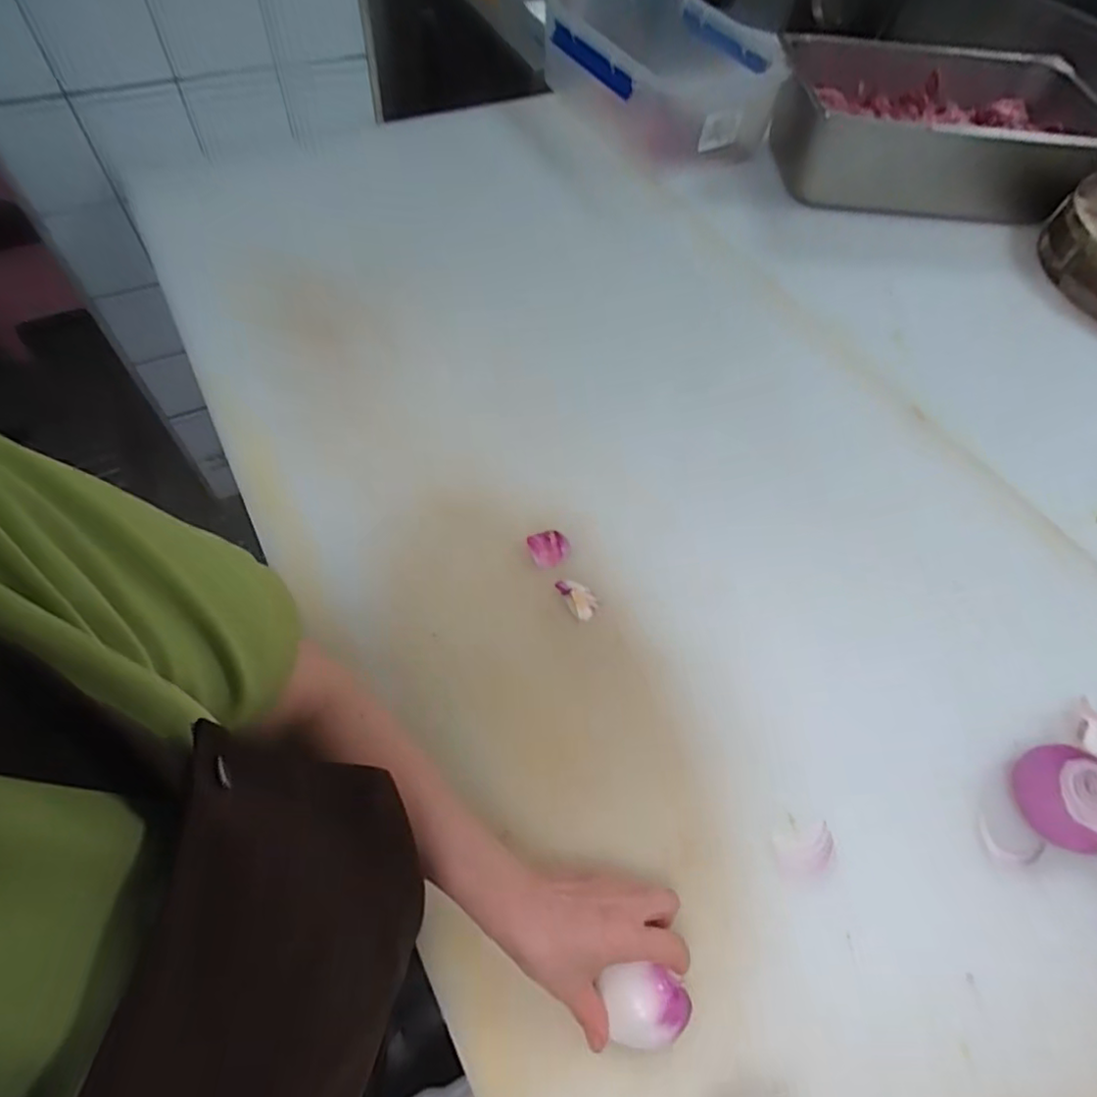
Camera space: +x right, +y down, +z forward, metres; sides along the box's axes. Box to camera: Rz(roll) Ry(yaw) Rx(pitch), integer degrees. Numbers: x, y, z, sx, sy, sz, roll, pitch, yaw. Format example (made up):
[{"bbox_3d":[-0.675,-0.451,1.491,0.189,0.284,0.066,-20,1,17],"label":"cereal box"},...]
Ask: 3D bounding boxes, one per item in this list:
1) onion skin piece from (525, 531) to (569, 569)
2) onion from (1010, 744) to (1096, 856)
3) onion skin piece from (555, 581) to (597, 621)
[{"bbox_3d":[0.002,0.000,0.630,0.042,0.005,0.039,2,58,-4],"label":"onion skin piece"},{"bbox_3d":[0.439,0.210,0.508,0.067,0.049,0.079,-35,67,-23],"label":"onion"},{"bbox_3d":[0.029,0.050,0.608,0.027,0.017,0.045,-26,64,-19],"label":"onion skin piece"}]

